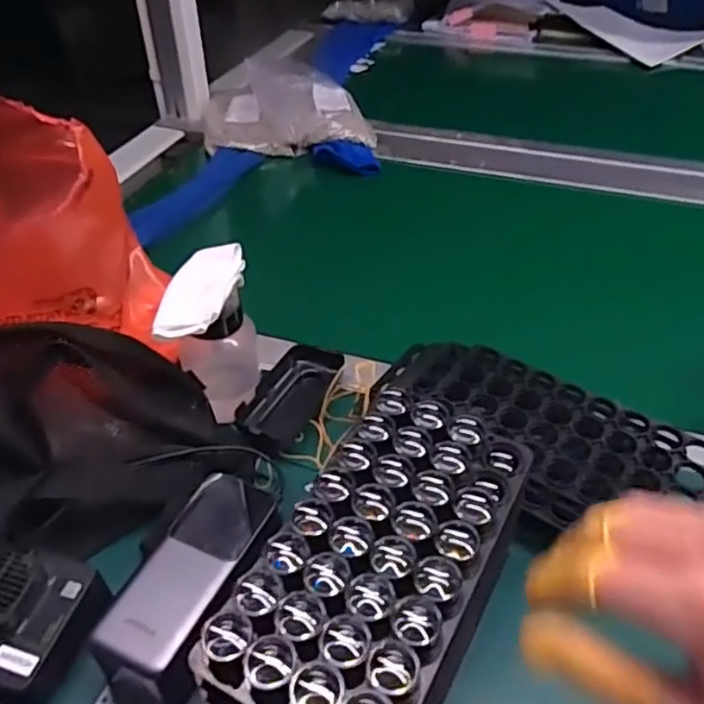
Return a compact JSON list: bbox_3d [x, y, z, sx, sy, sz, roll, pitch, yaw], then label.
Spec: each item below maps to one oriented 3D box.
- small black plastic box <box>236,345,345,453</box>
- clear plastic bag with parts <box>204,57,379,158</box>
[{"bbox_3d":[-0.054,0.038,0.558,0.055,0.024,0.107,16,45,19],"label":"small black plastic box"},{"bbox_3d":[-0.102,-0.370,0.988,0.243,0.095,0.203,-6,42,-4],"label":"clear plastic bag with parts"}]

